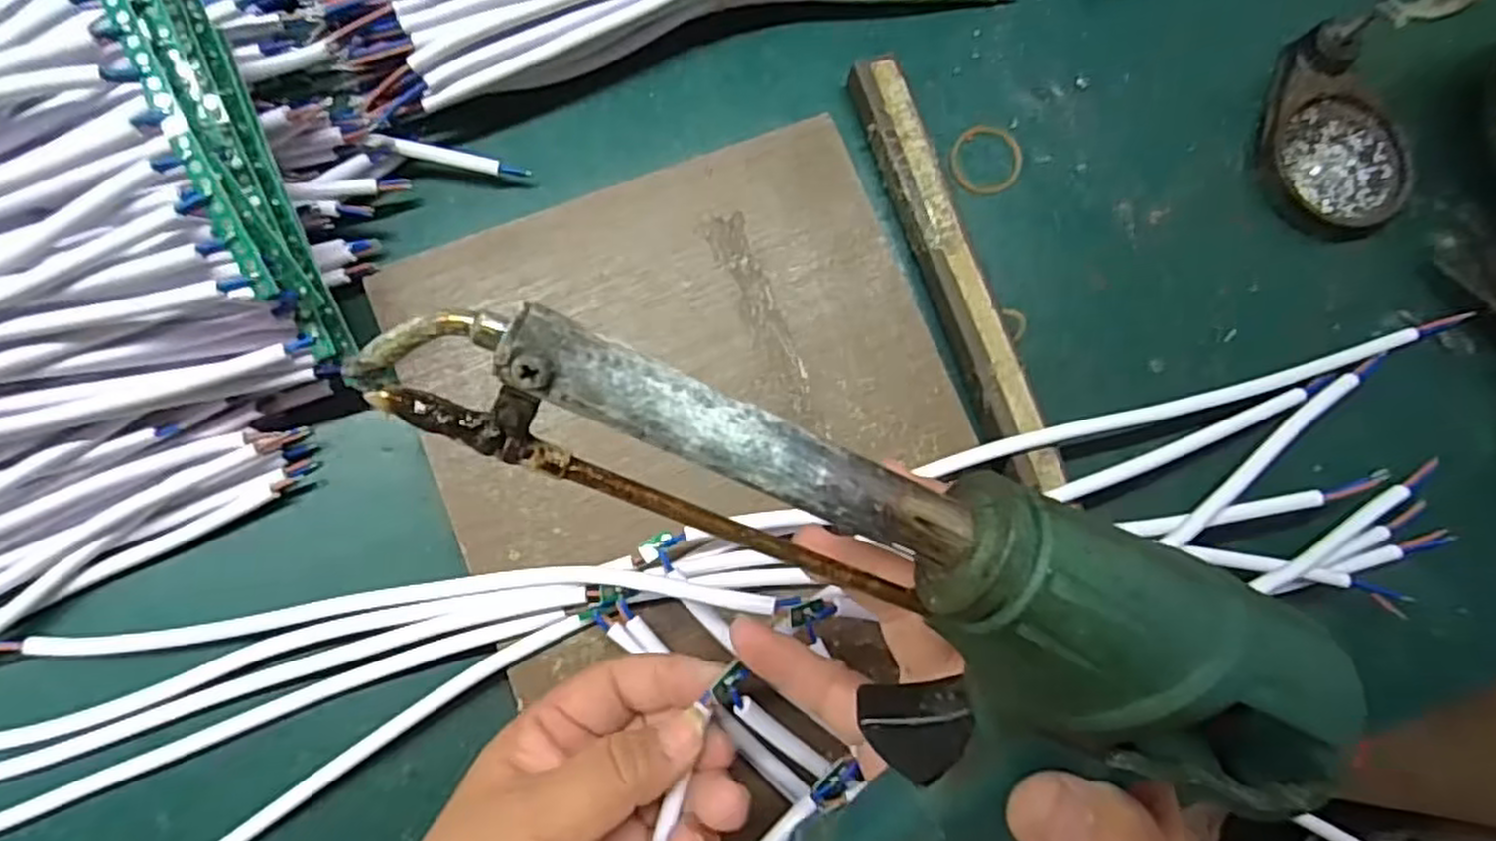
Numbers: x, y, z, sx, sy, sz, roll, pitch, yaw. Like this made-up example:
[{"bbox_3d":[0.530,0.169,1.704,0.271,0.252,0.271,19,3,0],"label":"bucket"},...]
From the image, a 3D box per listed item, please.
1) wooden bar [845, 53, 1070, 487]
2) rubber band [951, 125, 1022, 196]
[{"bbox_3d":[0.084,-0.061,0.312,0.021,0.015,0.187,-19,84,-7],"label":"wooden bar"},{"bbox_3d":[0.105,-0.115,0.330,0.031,0.004,0.032,1,82,-5],"label":"rubber band"}]

